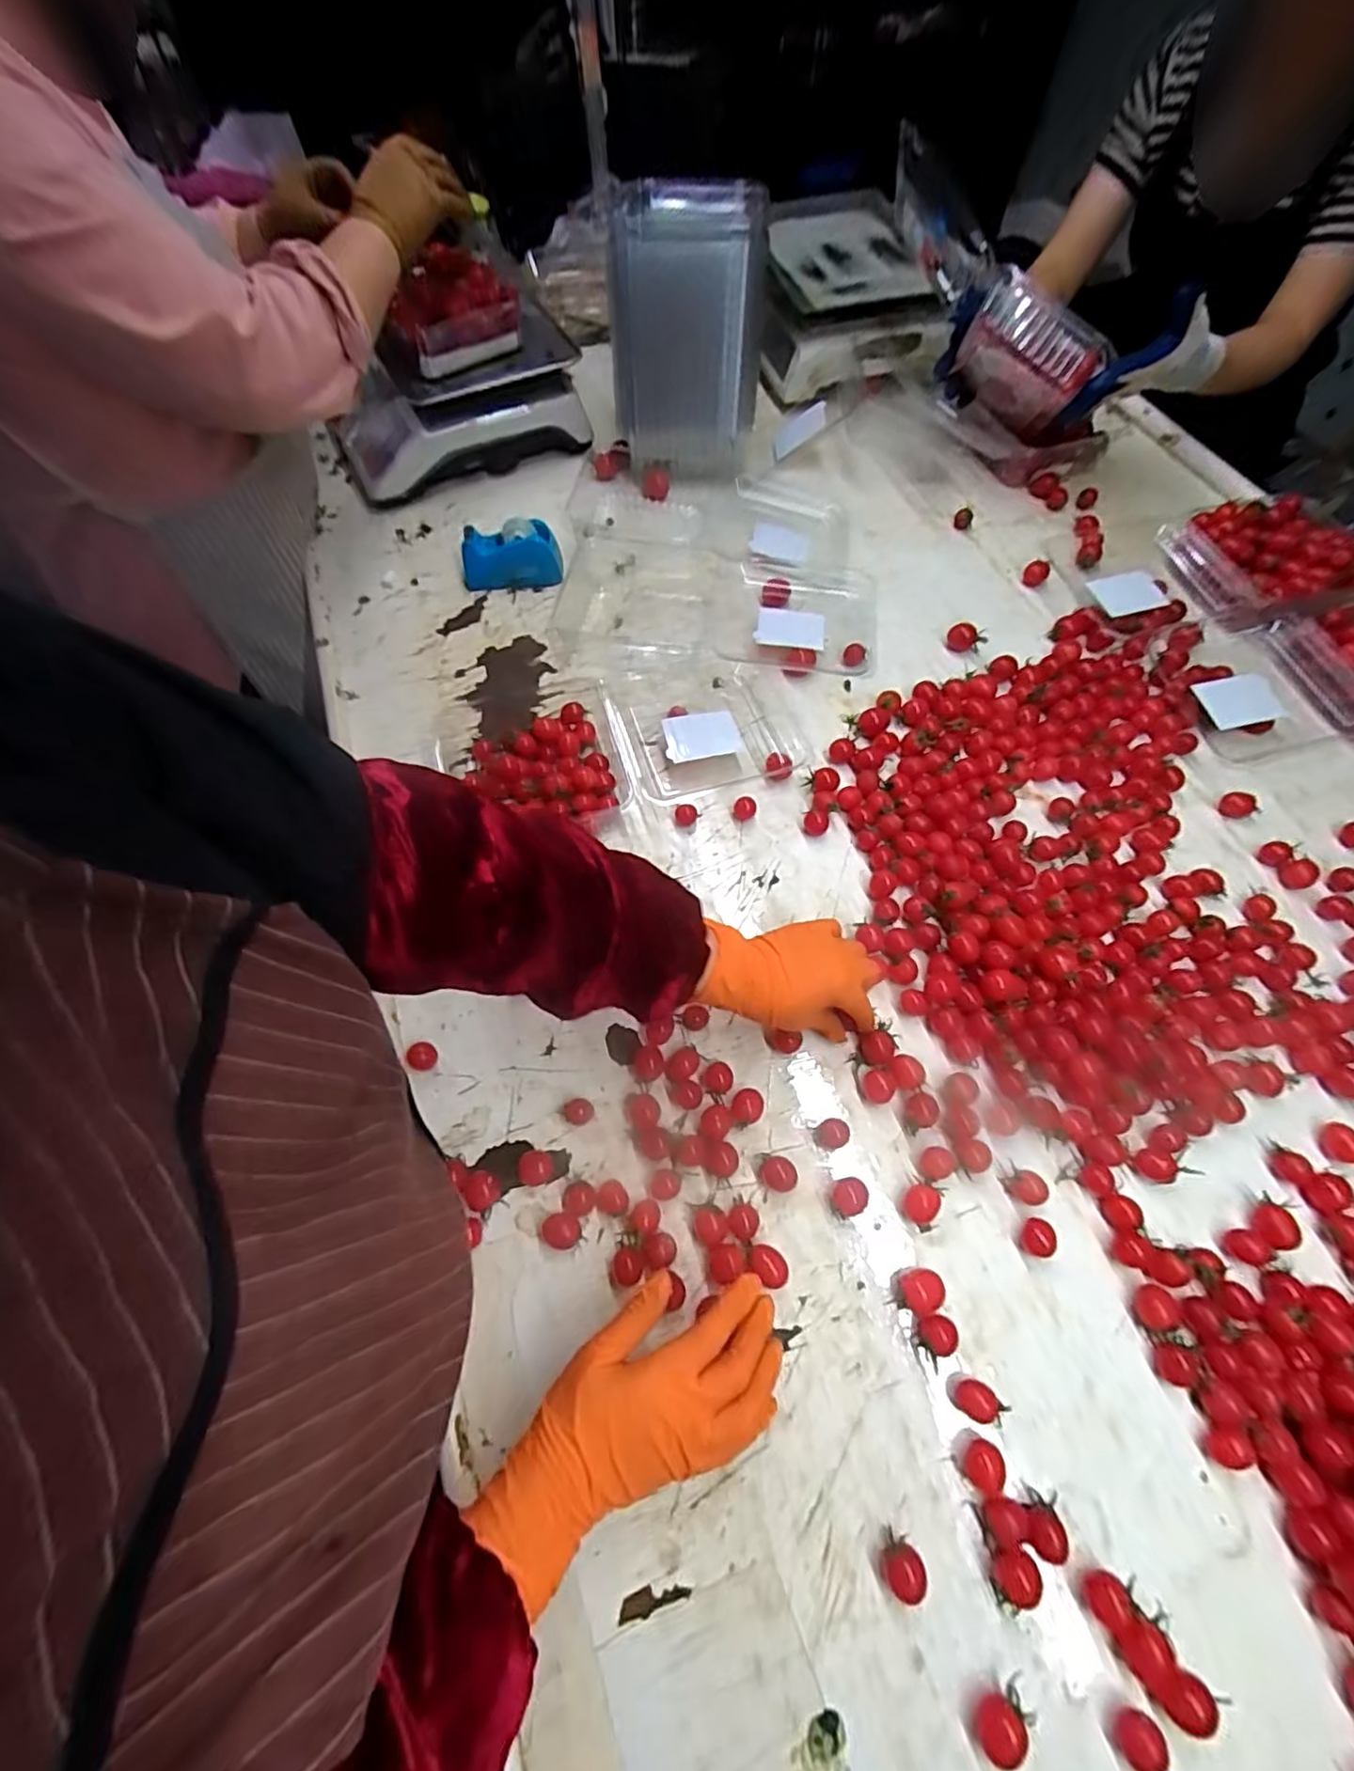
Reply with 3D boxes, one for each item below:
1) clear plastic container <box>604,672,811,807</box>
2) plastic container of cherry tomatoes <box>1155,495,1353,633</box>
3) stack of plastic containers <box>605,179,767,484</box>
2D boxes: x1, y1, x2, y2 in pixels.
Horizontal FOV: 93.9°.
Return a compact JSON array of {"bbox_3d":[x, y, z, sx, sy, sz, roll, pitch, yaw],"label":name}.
[{"bbox_3d":[0.032,-0.167,0.658,0.175,0.046,0.187,-13,64,-6],"label":"clear plastic container"},{"bbox_3d":[0.669,-0.378,0.730,0.149,0.065,0.157,-20,66,-10],"label":"plastic container of cherry tomatoes"},{"bbox_3d":[0.011,-0.656,0.767,0.166,0.256,0.171,0,64,0],"label":"stack of plastic containers"}]

